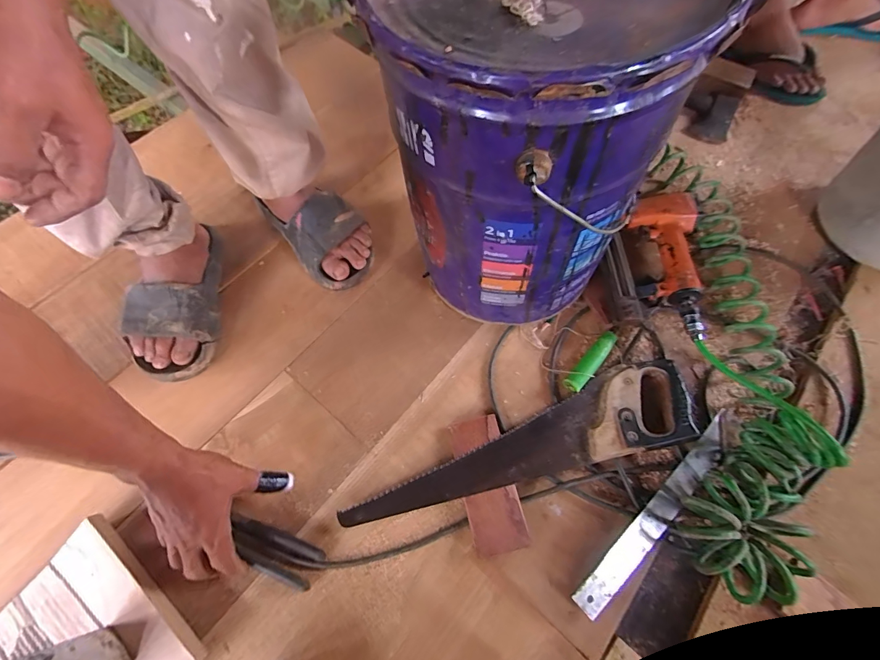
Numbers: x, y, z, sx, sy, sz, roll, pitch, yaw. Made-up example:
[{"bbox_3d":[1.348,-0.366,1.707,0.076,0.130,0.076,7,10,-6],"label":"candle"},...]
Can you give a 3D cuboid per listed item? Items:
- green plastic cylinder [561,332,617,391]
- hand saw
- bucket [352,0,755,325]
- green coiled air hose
[{"bbox_3d":[0.214,0.045,0.555,0.025,0.022,0.103,40,70,18],"label":"green plastic cylinder"},{"bbox_3d":[0.105,0.148,0.503,0.471,0.035,0.109,-15,65,-7],"label":"hand saw"},{"bbox_3d":[0.078,-0.195,0.443,0.254,0.350,0.269,0,65,-1],"label":"bucket"},{"bbox_3d":[0.404,-0.016,0.531,0.144,0.112,0.633,11,64,6],"label":"green coiled air hose"}]

